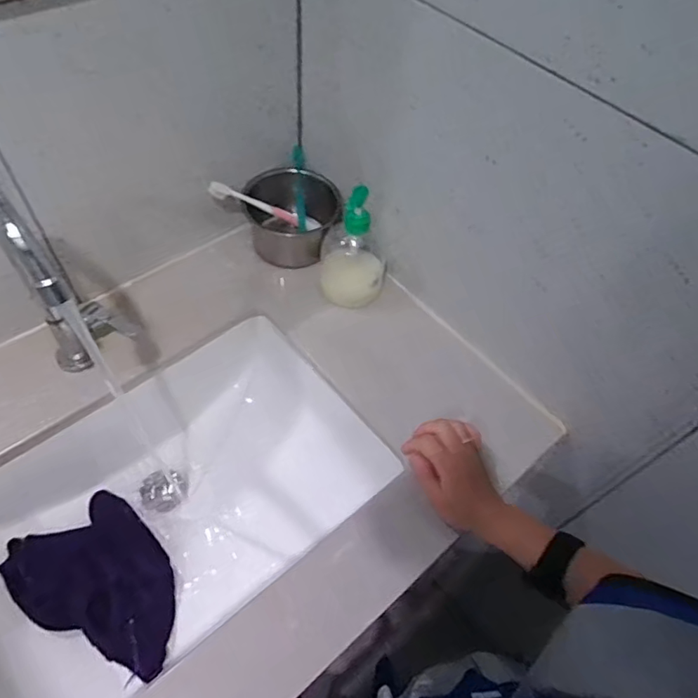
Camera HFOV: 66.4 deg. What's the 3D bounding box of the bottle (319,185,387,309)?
[{"bbox_3d":[0.010,-0.142,0.694,0.088,0.144,0.104,11,56,2],"label":"bottle"}]

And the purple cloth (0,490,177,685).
[{"bbox_3d":[-0.295,0.288,0.649,0.225,0.018,0.156,41,38,20],"label":"purple cloth"}]

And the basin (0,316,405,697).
[{"bbox_3d":[-0.230,0.179,0.684,0.476,0.166,0.333,-32,64,-24],"label":"basin"}]

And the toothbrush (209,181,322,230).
[{"bbox_3d":[-0.116,-0.200,0.757,0.169,0.014,0.020,14,49,-34],"label":"toothbrush"}]

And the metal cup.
[{"bbox_3d":[-0.083,-0.194,0.781,0.129,0.093,0.139,2,56,-4],"label":"metal cup"}]

